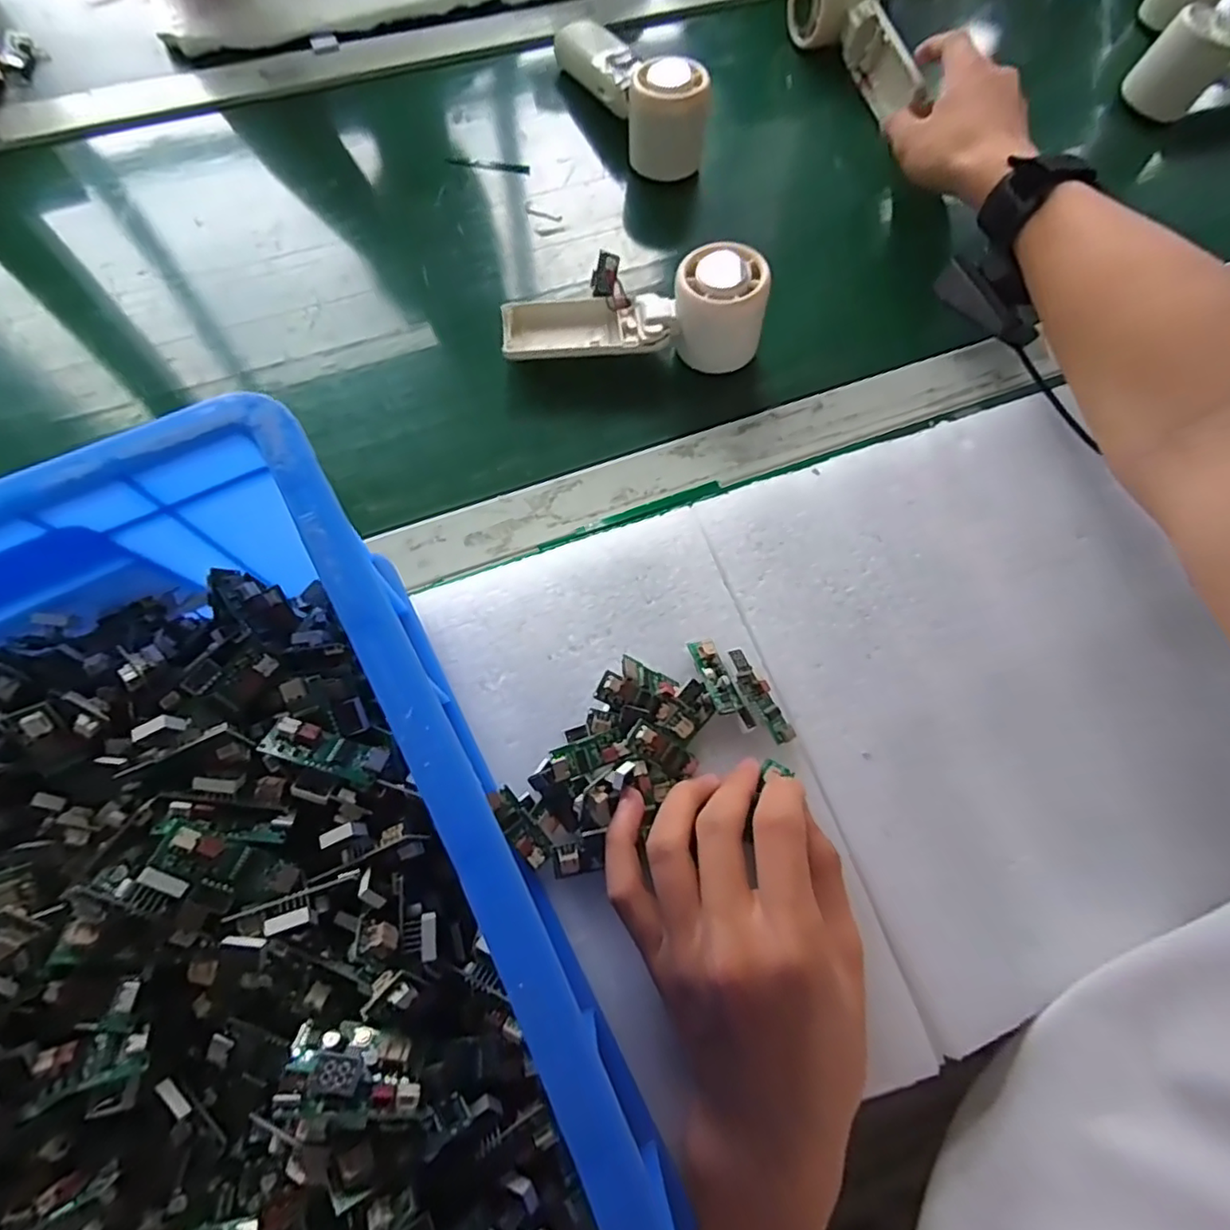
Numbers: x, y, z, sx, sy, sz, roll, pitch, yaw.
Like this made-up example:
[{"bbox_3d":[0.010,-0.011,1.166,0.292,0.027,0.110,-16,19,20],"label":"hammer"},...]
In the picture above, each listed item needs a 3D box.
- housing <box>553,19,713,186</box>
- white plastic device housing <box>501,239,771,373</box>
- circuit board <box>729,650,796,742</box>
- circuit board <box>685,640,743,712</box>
[{"bbox_3d":[0.015,-0.399,0.471,0.051,0.053,0.152,-28,73,-12],"label":"housing"},{"bbox_3d":[0.010,-0.188,0.401,0.161,0.063,0.049,1,70,-3],"label":"white plastic device housing"},{"bbox_3d":[0.069,0.039,0.303,0.013,0.009,0.049,-30,83,-12],"label":"circuit board"},{"bbox_3d":[0.049,0.030,0.305,0.014,0.009,0.038,-17,71,-9],"label":"circuit board"}]

